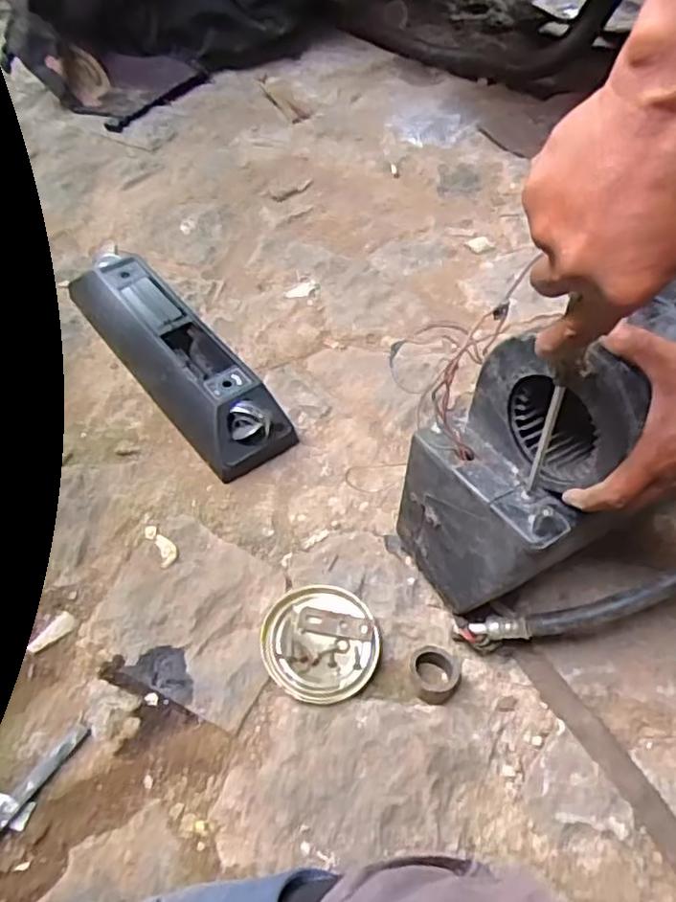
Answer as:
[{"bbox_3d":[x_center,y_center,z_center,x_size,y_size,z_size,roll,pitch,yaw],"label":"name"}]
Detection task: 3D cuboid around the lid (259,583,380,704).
[{"bbox_3d":[-0.016,0.174,0.591,0.102,0.020,0.104,2,50,-2],"label":"lid"}]

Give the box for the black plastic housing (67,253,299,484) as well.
[{"bbox_3d":[-0.203,-0.124,0.805,0.107,0.068,0.376,-32,59,-27],"label":"black plastic housing"}]

